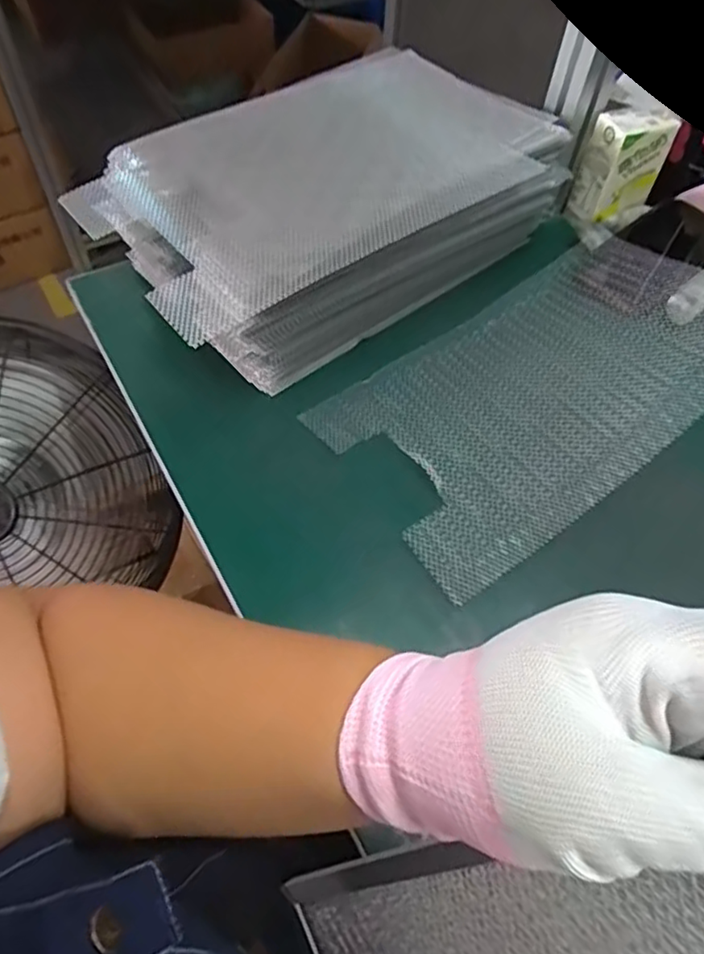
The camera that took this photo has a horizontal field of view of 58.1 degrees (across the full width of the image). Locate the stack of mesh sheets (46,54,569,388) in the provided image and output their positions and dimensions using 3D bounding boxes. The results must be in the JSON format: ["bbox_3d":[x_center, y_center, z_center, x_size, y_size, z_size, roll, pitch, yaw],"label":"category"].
[{"bbox_3d":[-0.019,-0.245,0.572,0.374,0.108,0.225,-30,63,-21],"label":"stack of mesh sheets"}]

